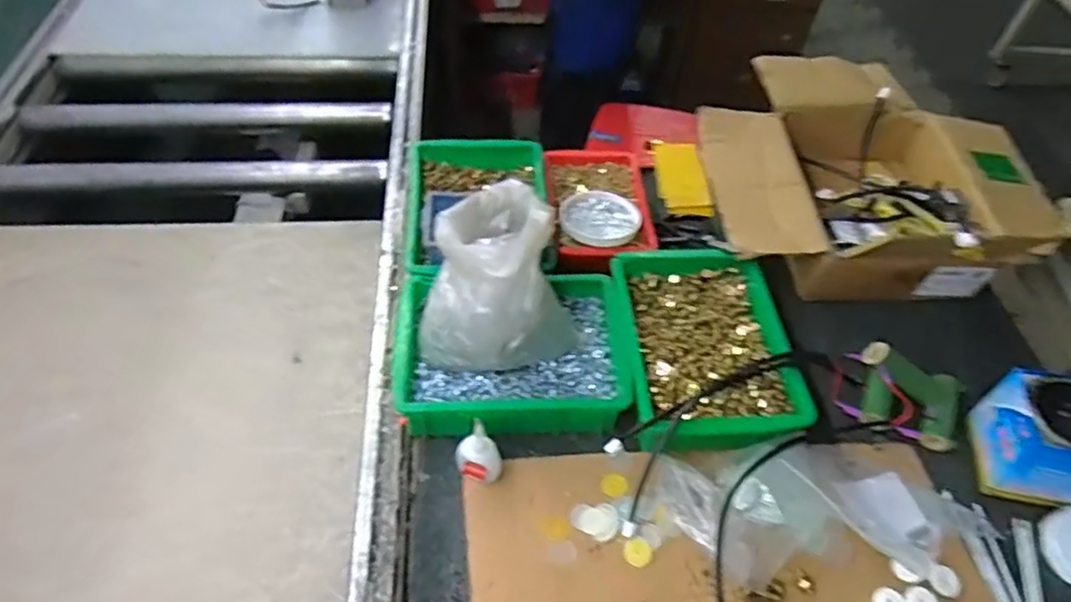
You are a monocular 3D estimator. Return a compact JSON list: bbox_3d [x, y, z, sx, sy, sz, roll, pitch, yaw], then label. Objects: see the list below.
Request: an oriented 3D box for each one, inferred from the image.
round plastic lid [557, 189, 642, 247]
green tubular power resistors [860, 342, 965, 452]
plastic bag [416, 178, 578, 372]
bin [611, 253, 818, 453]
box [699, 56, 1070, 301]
[{"bbox_3d":[0.084,-0.109,0.858,0.102,0.014,0.099,2,52,-2],"label":"round plastic lid"},{"bbox_3d":[0.419,0.098,0.736,0.127,0.069,0.100,16,53,11],"label":"green tubular power resistors"},{"bbox_3d":[-0.049,-0.027,0.695,0.168,0.191,0.150,-25,58,-21],"label":"plastic bag"},{"bbox_3d":[0.190,0.042,0.740,0.182,0.043,0.244,-3,52,-6],"label":"bin"},{"bbox_3d":[0.459,-0.186,0.892,0.443,0.135,0.411,-4,53,0],"label":"box"}]

